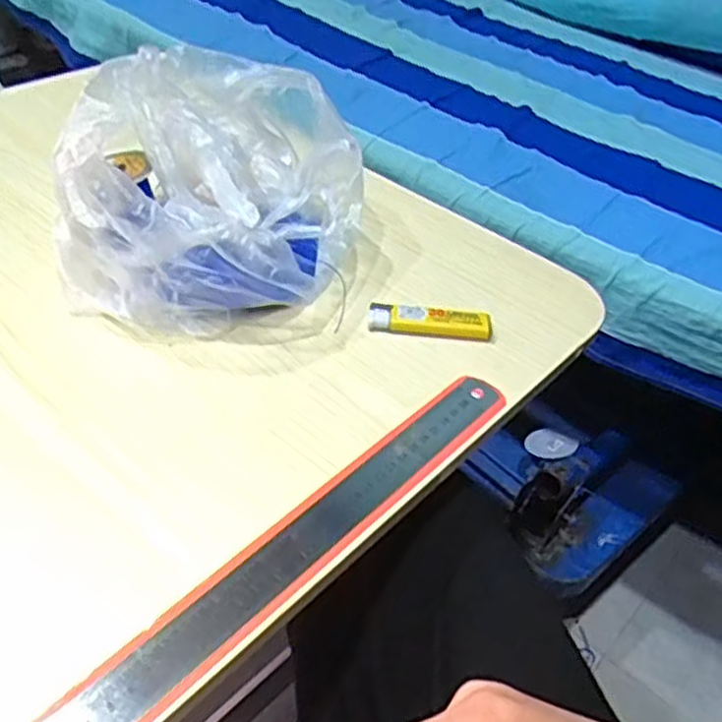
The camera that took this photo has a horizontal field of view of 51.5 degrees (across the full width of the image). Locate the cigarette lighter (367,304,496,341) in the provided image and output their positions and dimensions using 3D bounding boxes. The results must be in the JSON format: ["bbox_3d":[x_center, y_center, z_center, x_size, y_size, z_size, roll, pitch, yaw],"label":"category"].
[{"bbox_3d":[0.047,-0.027,0.502,0.081,0.014,0.020,7,42,-1],"label":"cigarette lighter"}]

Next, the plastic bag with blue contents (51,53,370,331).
[{"bbox_3d":[-0.093,-0.114,0.505,0.182,0.111,0.179,4,42,-4],"label":"plastic bag with blue contents"}]

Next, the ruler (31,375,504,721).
[{"bbox_3d":[-0.022,0.087,0.380,0.033,0.006,0.298,37,51,24],"label":"ruler"}]

